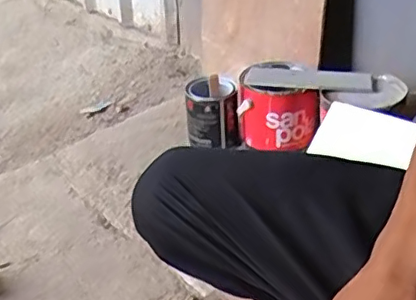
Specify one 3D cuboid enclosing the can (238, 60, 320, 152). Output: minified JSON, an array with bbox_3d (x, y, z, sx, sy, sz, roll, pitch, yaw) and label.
[{"bbox_3d":[0.130,-0.090,1.131,0.139,0.124,0.150,-13,33,-16],"label":"can"}]

